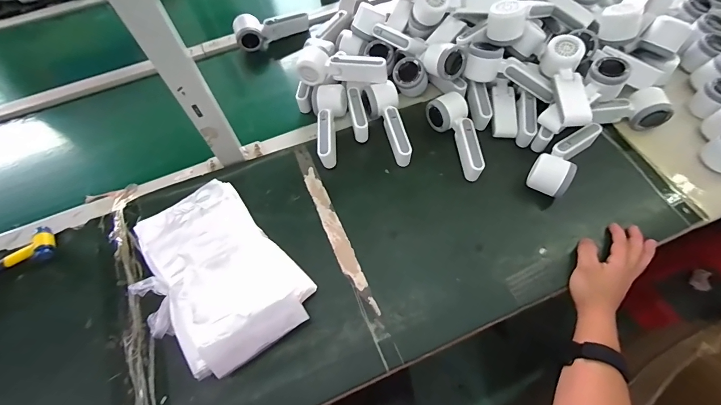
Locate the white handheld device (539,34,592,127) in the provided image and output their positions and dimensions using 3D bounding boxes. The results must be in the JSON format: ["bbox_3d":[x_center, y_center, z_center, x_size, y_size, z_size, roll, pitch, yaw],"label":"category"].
[{"bbox_3d":[0.344,-0.201,0.570,0.048,0.054,0.162,0,61,4],"label":"white handheld device"}]

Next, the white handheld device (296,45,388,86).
[{"bbox_3d":[-0.034,-0.243,0.637,0.165,0.052,0.055,12,63,10],"label":"white handheld device"}]

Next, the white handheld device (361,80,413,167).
[{"bbox_3d":[0.052,-0.139,0.625,0.060,0.057,0.152,-13,61,-3],"label":"white handheld device"}]

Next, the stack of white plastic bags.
[{"bbox_3d":[-0.206,0.109,0.491,0.195,0.070,0.251,-40,66,-17],"label":"stack of white plastic bags"}]

